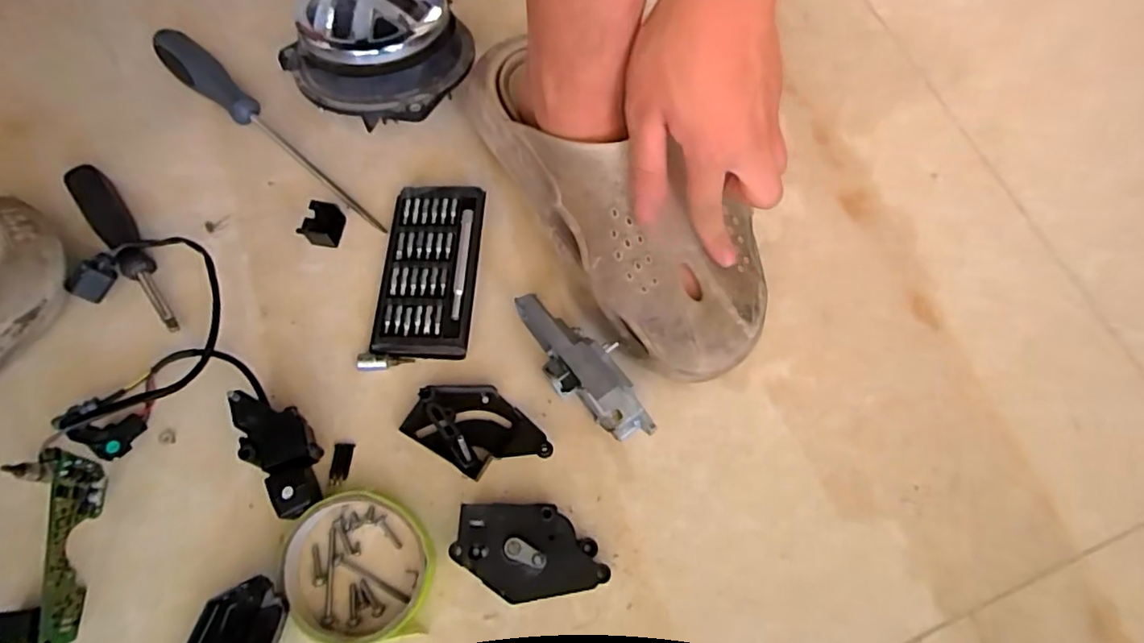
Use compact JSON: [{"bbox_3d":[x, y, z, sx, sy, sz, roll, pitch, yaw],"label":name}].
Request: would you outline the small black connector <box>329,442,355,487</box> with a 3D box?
[{"bbox_3d":[-0.147,0.090,0.369,0.012,0.004,0.026,3,70,-1],"label":"small black connector"}]

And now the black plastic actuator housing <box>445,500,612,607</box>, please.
[{"bbox_3d":[-0.025,0.137,0.348,0.087,0.023,0.052,1,70,-1],"label":"black plastic actuator housing"}]

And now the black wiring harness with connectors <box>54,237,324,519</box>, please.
[{"bbox_3d":[-0.254,0.042,0.366,0.119,0.032,0.230,-35,74,-13],"label":"black wiring harness with connectors"}]

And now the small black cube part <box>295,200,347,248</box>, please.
[{"bbox_3d":[-0.178,-0.071,0.415,0.024,0.023,0.028,8,70,1],"label":"small black cube part"}]

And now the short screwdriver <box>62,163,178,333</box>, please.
[{"bbox_3d":[-0.310,-0.051,0.405,0.023,0.019,0.143,-35,74,-13],"label":"short screwdriver"}]

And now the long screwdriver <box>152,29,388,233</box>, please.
[{"bbox_3d":[-0.236,-0.142,0.439,0.239,0.024,0.031,43,74,13],"label":"long screwdriver"}]

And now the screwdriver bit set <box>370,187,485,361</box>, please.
[{"bbox_3d":[-0.099,-0.036,0.408,0.065,0.020,0.122,3,70,-1],"label":"screwdriver bit set"}]

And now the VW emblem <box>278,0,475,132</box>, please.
[{"bbox_3d":[-0.150,-0.199,0.436,0.141,0.068,0.108,18,71,4],"label":"VW emblem"}]

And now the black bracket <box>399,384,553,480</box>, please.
[{"bbox_3d":[-0.060,0.070,0.373,0.087,0.020,0.053,32,72,10],"label":"black bracket"}]

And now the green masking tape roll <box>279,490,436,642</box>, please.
[{"bbox_3d":[-0.126,0.147,0.343,0.078,0.018,0.088,-35,75,-14],"label":"green masking tape roll"}]

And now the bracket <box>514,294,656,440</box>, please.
[{"bbox_3d":[0.003,0.029,0.373,0.117,0.053,0.033,40,73,12],"label":"bracket"}]

